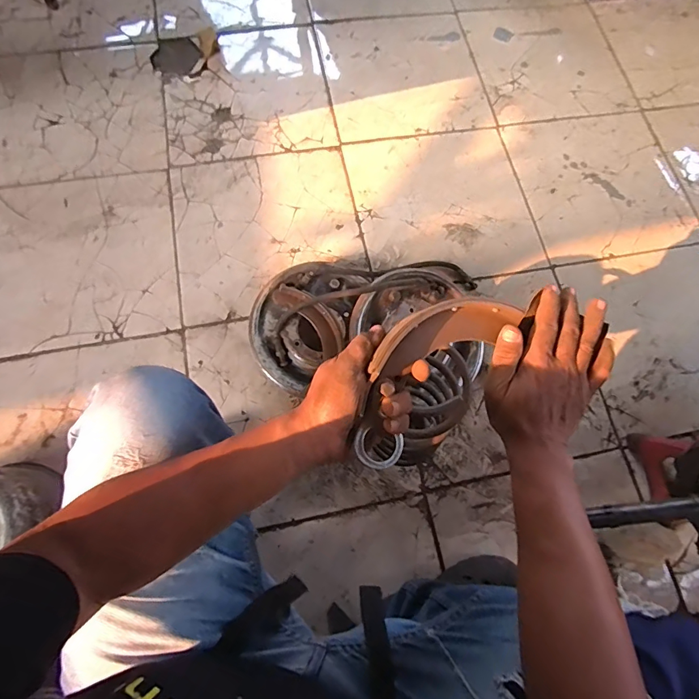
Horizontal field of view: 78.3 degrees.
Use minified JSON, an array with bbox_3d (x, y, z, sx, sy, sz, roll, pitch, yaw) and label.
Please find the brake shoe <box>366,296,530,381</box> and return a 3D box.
[{"bbox_3d":[0.085,-0.017,0.397,0.160,0.031,0.041,-19,74,-22],"label":"brake shoe"}]

